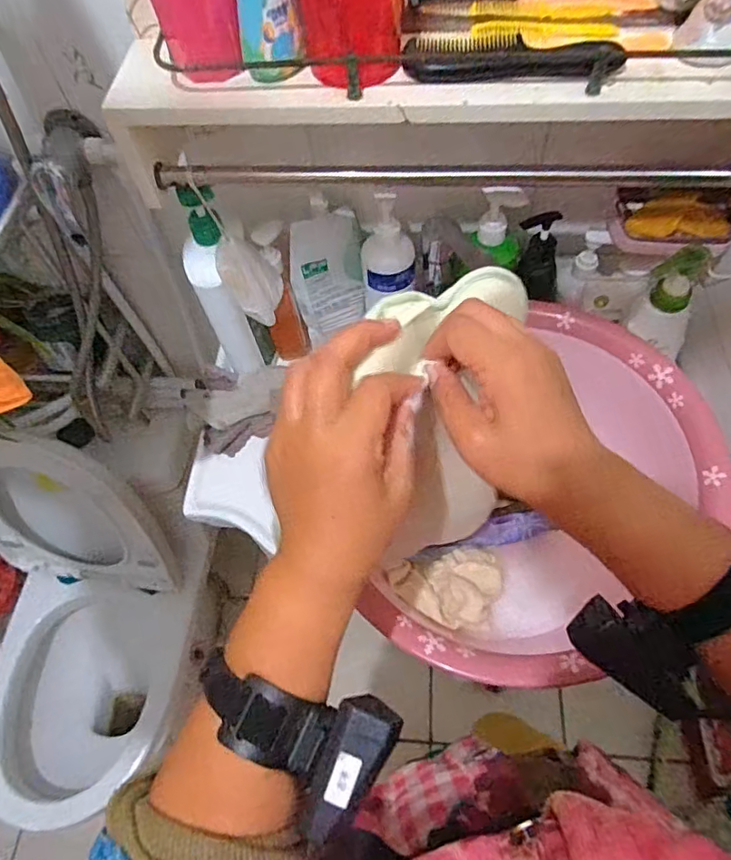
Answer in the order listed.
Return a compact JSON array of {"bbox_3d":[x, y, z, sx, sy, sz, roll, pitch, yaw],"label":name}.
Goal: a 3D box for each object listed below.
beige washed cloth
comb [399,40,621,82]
[{"bbox_3d":[0.089,0.163,0.573,0.117,0.046,0.086,-16,61,-5],"label":"beige washed cloth"},{"bbox_3d":[0.114,-0.299,0.446,0.168,0.025,0.042,11,62,10],"label":"comb"}]

